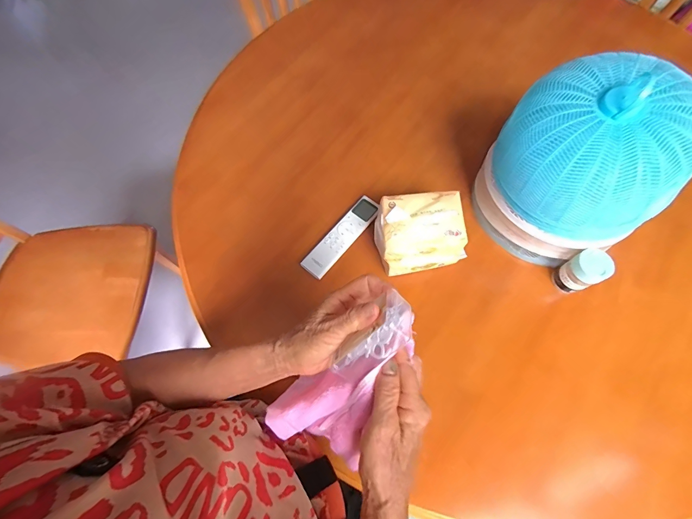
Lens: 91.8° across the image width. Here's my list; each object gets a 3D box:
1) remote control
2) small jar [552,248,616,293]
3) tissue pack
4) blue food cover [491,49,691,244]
[{"bbox_3d":[-0.005,-0.042,0.595,0.046,0.015,0.176,37,75,15],"label":"remote control"},{"bbox_3d":[0.367,0.021,0.525,0.047,0.085,0.049,-1,69,2],"label":"small jar"},{"bbox_3d":[0.118,-0.041,0.547,0.136,0.098,0.107,-8,69,0],"label":"tissue pack"},{"bbox_3d":[0.325,-0.150,0.451,0.204,0.144,0.189,21,70,10],"label":"blue food cover"}]

